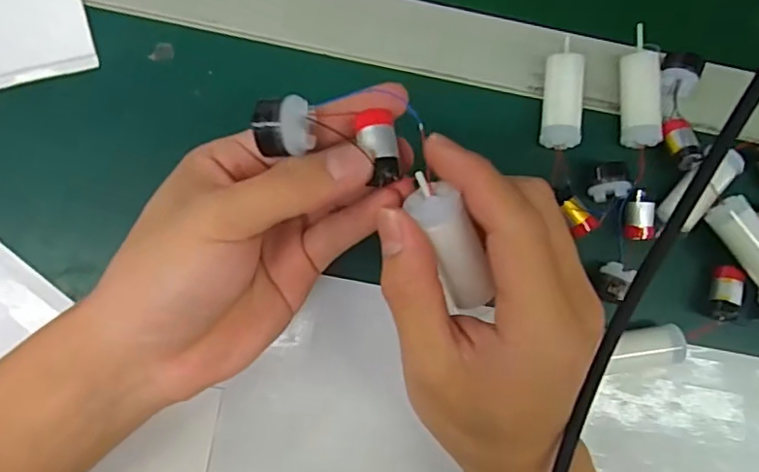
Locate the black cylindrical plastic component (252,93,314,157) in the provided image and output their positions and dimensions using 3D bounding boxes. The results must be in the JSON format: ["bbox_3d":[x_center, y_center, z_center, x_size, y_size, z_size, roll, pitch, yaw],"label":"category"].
[{"bbox_3d":[-0.035,-0.040,0.210,0.021,0.016,0.018,-8,85,-6],"label":"black cylindrical plastic component"}]

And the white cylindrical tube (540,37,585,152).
[{"bbox_3d":[0.099,-0.077,0.313,0.020,0.016,0.057,5,84,-5],"label":"white cylindrical tube"}]

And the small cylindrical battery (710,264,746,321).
[{"bbox_3d":[0.187,0.031,0.309,0.013,0.009,0.029,10,84,-4],"label":"small cylindrical battery"}]

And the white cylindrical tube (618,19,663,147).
[{"bbox_3d":[0.143,-0.082,0.317,0.019,0.019,0.066,2,85,-5],"label":"white cylindrical tube"}]

